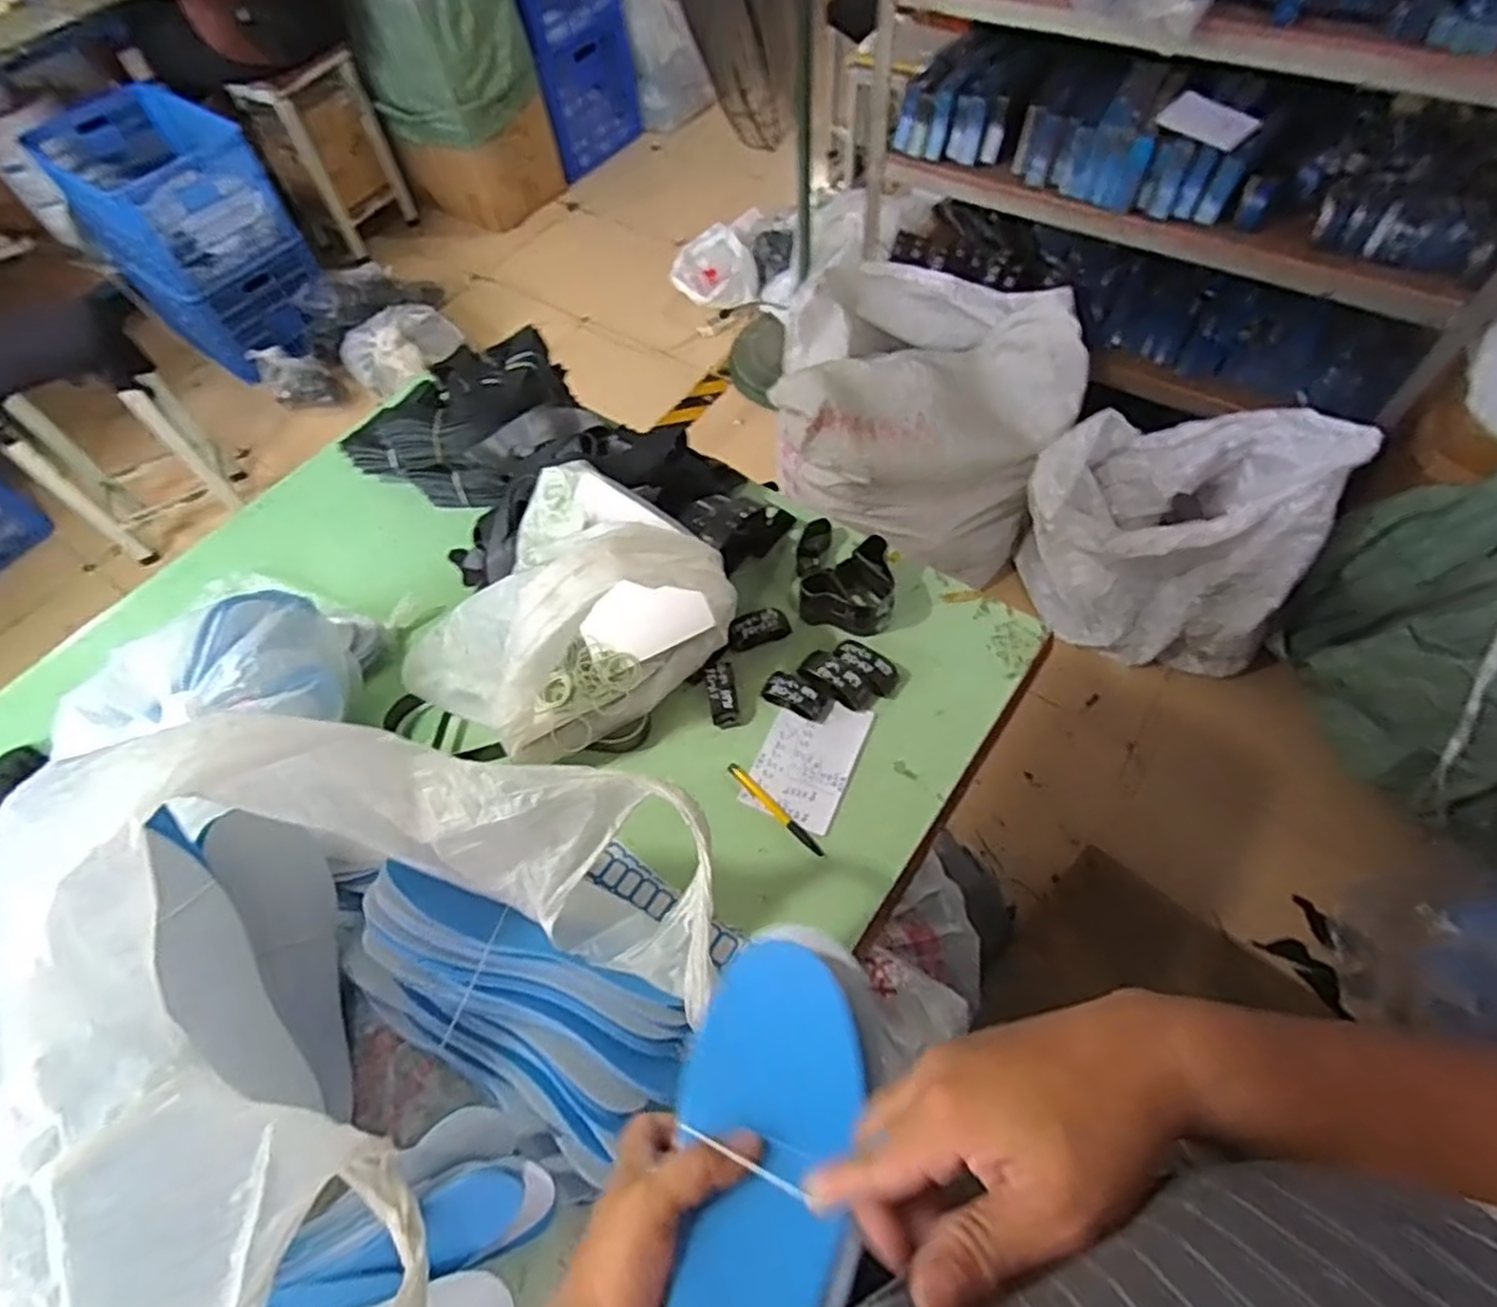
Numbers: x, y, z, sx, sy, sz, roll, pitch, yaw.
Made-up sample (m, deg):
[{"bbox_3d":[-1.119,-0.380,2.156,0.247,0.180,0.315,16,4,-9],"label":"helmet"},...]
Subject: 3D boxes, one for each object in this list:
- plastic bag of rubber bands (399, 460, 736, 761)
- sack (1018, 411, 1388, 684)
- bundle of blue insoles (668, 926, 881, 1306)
[{"bbox_3d":[-0.193,-0.057,0.796,0.287,0.199,0.305,33,68,14],"label":"plastic bag of rubber bands"},{"bbox_3d":[0.830,-0.259,1.499,0.530,0.621,0.291,15,65,7],"label":"sack"},{"bbox_3d":[0.001,0.278,0.361,0.098,0.031,0.284,14,61,7],"label":"bundle of blue insoles"}]

